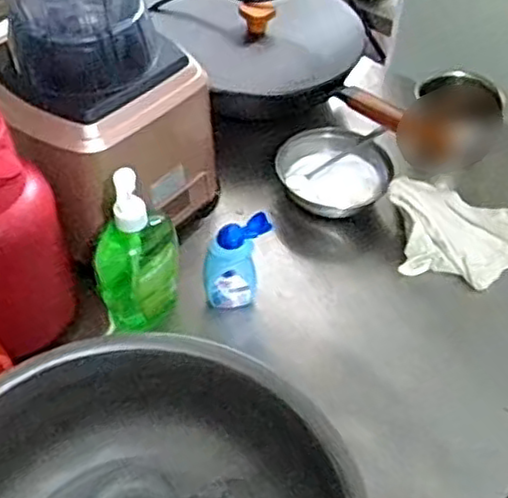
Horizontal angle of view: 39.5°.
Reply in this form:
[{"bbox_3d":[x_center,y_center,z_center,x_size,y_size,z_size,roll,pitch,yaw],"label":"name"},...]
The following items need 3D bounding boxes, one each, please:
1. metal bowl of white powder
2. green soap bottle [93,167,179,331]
[{"bbox_3d":[0.102,-0.094,0.855,0.140,0.046,0.107,-16,51,-17],"label":"metal bowl of white powder"},{"bbox_3d":[-0.116,0.001,0.691,0.082,0.170,0.050,-3,48,-5],"label":"green soap bottle"}]

